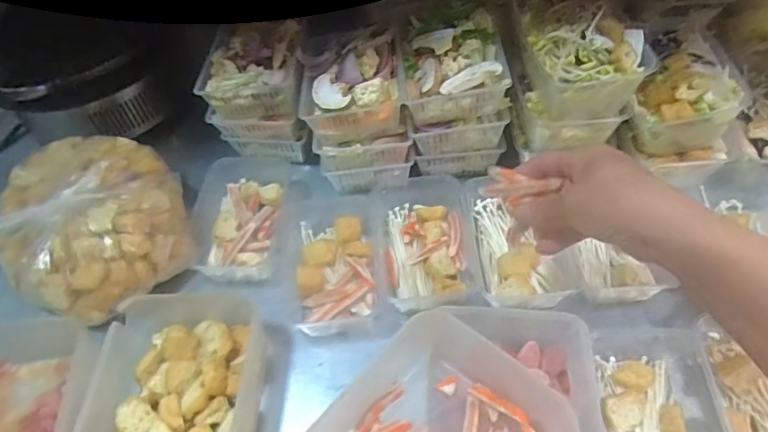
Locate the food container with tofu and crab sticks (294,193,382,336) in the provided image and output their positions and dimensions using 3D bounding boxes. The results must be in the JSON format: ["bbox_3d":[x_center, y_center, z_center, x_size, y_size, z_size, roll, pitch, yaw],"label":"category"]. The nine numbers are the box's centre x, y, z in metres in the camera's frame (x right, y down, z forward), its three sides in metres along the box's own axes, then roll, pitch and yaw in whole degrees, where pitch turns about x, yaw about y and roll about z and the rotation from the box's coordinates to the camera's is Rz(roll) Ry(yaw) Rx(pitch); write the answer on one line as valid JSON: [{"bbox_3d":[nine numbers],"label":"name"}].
[{"bbox_3d":[-0.058,0.047,0.641,0.099,0.057,0.195,-6,54,1],"label":"food container with tofu and crab sticks"}]

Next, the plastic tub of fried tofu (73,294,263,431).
[{"bbox_3d":[-0.205,0.192,0.527,0.164,0.076,0.241,-2,54,4],"label":"plastic tub of fried tofu"}]

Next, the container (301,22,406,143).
[{"bbox_3d":[-0.039,-0.162,0.645,0.118,0.066,0.140,-7,54,0],"label":"container"}]

